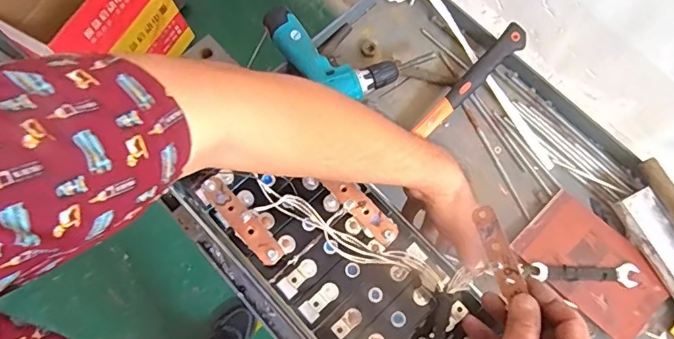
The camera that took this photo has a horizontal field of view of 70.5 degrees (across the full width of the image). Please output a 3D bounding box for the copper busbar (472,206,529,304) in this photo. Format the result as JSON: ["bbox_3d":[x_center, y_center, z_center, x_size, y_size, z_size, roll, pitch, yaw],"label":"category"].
[{"bbox_3d":[0.143,0.070,0.419,0.021,0.007,0.079,-22,69,21],"label":"copper busbar"}]

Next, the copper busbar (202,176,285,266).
[{"bbox_3d":[-0.092,0.049,0.462,0.024,0.009,0.104,-39,77,-10],"label":"copper busbar"}]

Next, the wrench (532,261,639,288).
[{"bbox_3d":[0.378,0.158,0.728,0.151,0.013,0.031,4,74,1],"label":"wrench"}]

